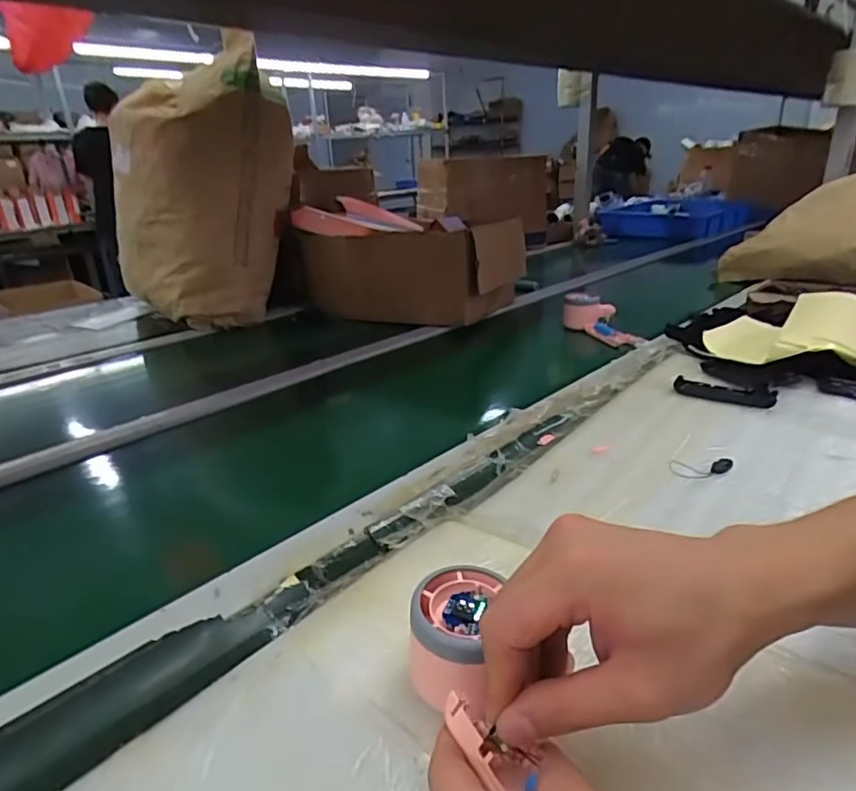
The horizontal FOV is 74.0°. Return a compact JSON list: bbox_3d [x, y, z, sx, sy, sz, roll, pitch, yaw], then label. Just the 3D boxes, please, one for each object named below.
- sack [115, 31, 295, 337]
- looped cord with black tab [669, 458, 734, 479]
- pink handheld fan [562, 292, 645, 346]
[{"bbox_3d":[-0.395,-0.345,1.019,0.325,0.428,0.154,-11,23,-20],"label":"sack"},{"bbox_3d":[0.246,0.063,0.509,0.062,0.008,0.020,-5,22,-4],"label":"looped cord with black tab"},{"bbox_3d":[0.284,-0.112,0.911,0.085,0.054,0.151,-11,39,-18],"label":"pink handheld fan"}]

